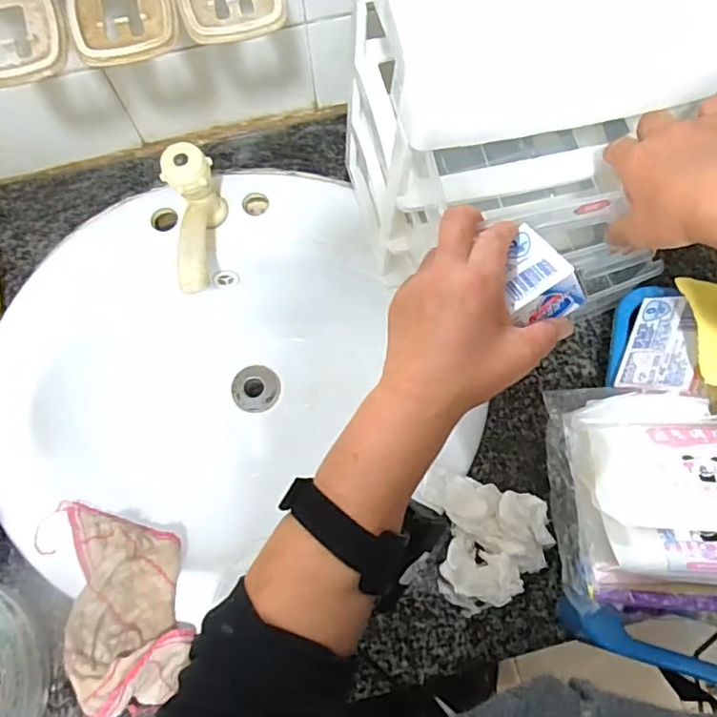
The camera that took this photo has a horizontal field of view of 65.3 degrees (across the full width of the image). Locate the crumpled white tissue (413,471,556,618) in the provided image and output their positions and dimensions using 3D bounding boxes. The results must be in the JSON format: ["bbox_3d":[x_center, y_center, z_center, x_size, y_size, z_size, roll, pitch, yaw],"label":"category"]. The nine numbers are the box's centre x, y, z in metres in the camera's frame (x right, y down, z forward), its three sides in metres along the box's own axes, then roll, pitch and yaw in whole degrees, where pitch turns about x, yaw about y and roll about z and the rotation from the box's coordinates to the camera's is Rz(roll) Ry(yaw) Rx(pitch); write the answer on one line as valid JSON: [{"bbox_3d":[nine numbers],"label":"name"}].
[{"bbox_3d":[0.113,0.155,0.489,0.096,0.059,0.113,-12,69,-5],"label":"crumpled white tissue"}]

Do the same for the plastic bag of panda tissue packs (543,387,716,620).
[{"bbox_3d":[0.237,0.104,0.417,0.150,0.099,0.179,3,68,1],"label":"plastic bag of panda tissue packs"}]

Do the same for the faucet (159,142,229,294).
[{"bbox_3d":[-0.156,-0.126,0.550,0.044,0.107,0.136,-8,68,-4],"label":"faucet"}]

